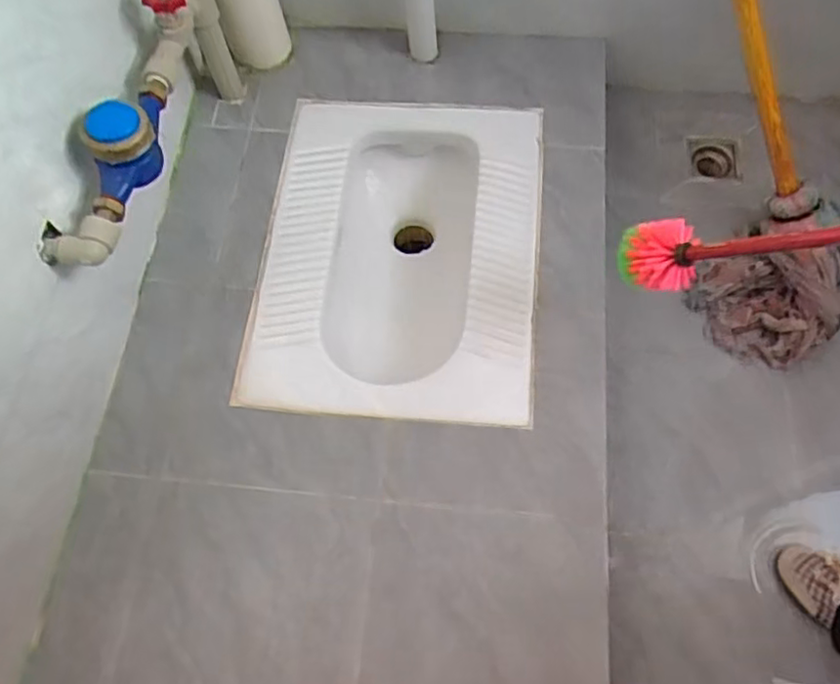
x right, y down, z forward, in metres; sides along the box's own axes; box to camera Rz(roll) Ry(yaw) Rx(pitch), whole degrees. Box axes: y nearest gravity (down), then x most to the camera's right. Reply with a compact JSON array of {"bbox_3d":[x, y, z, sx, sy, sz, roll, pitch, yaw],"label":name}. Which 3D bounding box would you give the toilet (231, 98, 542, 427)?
[{"bbox_3d":[-0.025,-0.123,1.097,0.428,0.180,0.566,4,69,5],"label":"toilet"}]

